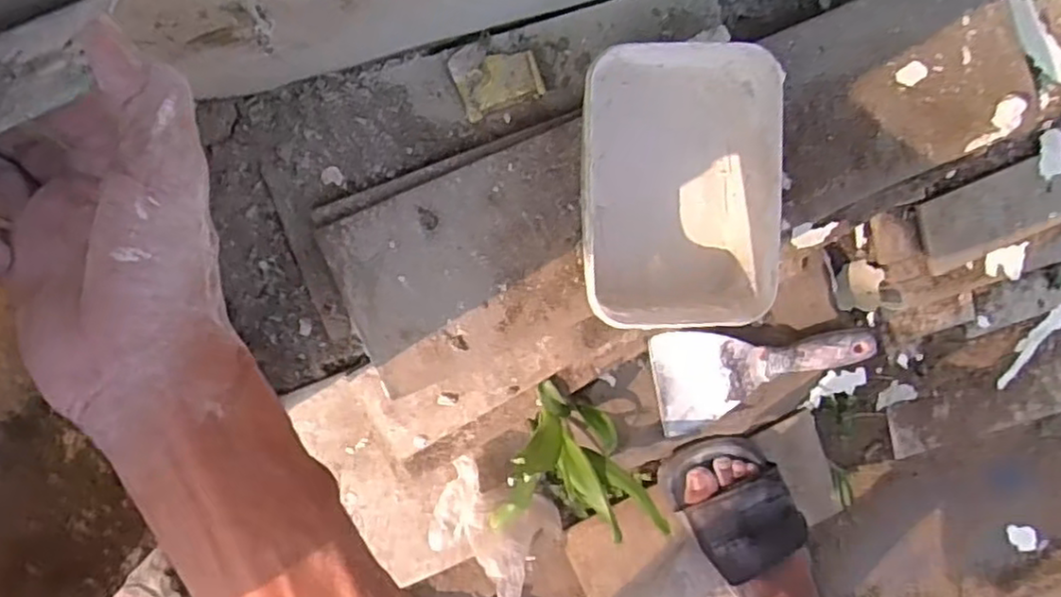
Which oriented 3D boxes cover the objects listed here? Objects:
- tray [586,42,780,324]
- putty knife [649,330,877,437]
[{"bbox_3d":[0.107,-0.082,0.535,0.134,0.089,0.193,-6,97,-4],"label":"tray"},{"bbox_3d":[0.213,0.069,0.641,0.197,0.020,0.092,-7,97,-4],"label":"putty knife"}]

